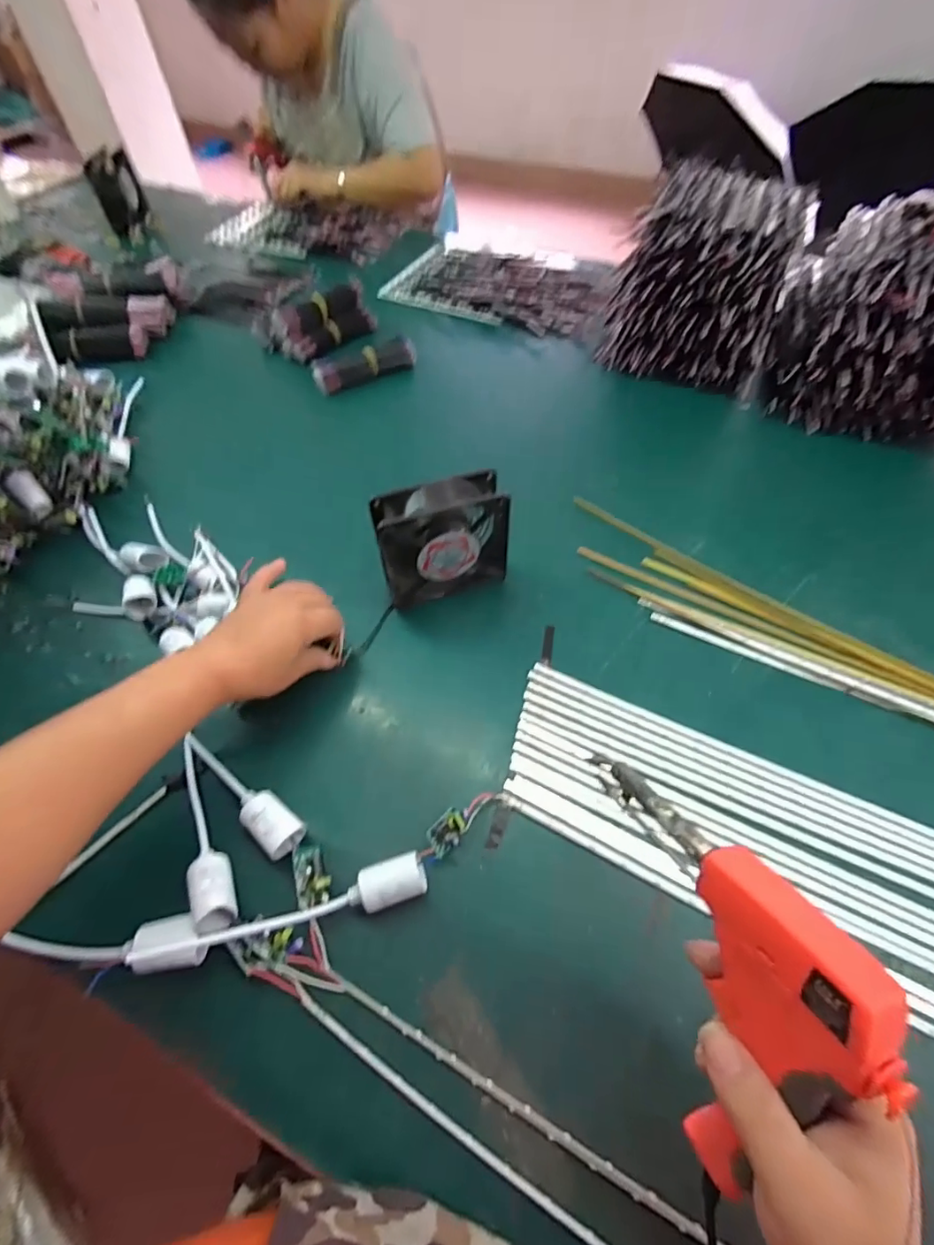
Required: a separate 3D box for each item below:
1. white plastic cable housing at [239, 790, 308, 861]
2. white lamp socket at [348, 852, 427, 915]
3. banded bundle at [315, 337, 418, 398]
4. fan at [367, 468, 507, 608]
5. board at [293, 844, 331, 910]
[{"bbox_3d":[-0.150,0.149,0.400,0.058,0.024,0.032,35,63,25],"label":"white plastic cable housing"},{"bbox_3d":[-0.056,0.186,0.373,0.053,0.024,0.027,-16,55,-8],"label":"white lamp socket"},{"bbox_3d":[-0.150,-0.381,0.776,0.156,0.034,0.037,-29,60,-16],"label":"banded bundle"},{"bbox_3d":[-0.021,-0.073,0.504,0.118,0.123,0.042,-14,54,-7],"label":"fan"},{"bbox_3d":[-0.111,0.181,0.379,0.022,0.017,0.040,-13,54,-6],"label":"board"}]

